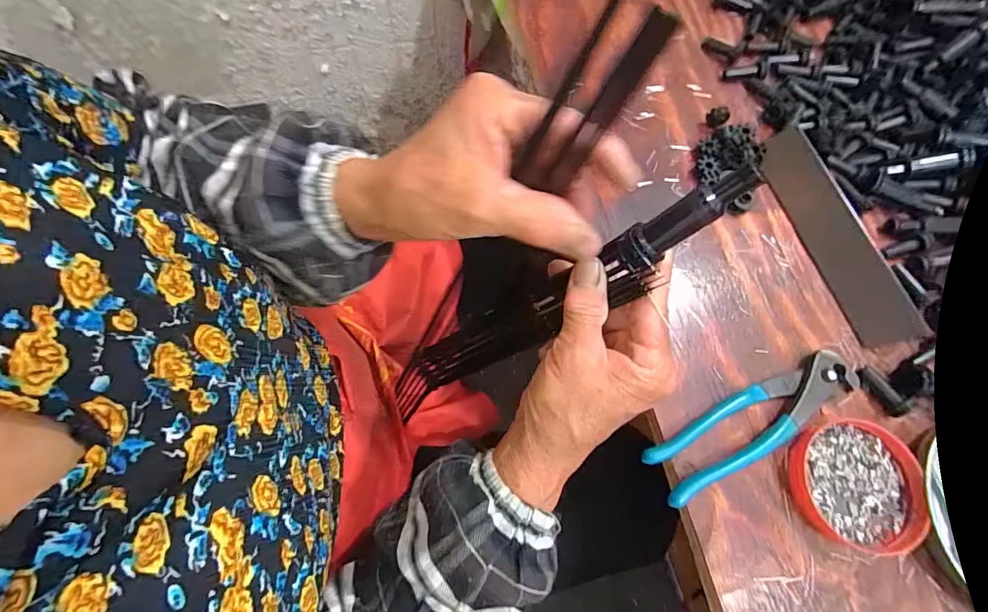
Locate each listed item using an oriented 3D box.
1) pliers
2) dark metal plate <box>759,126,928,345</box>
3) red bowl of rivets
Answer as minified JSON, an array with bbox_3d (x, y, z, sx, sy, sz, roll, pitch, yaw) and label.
[{"bbox_3d":[0.178,0.078,0.294,0.161,0.016,0.039,-25,73,-11],"label":"pliers"},{"bbox_3d":[0.272,-0.058,0.345,0.042,0.006,0.184,-24,75,16],"label":"dark metal plate"},{"bbox_3d":[0.238,0.116,0.282,0.076,0.012,0.078,5,70,3],"label":"red bowl of rivets"}]

